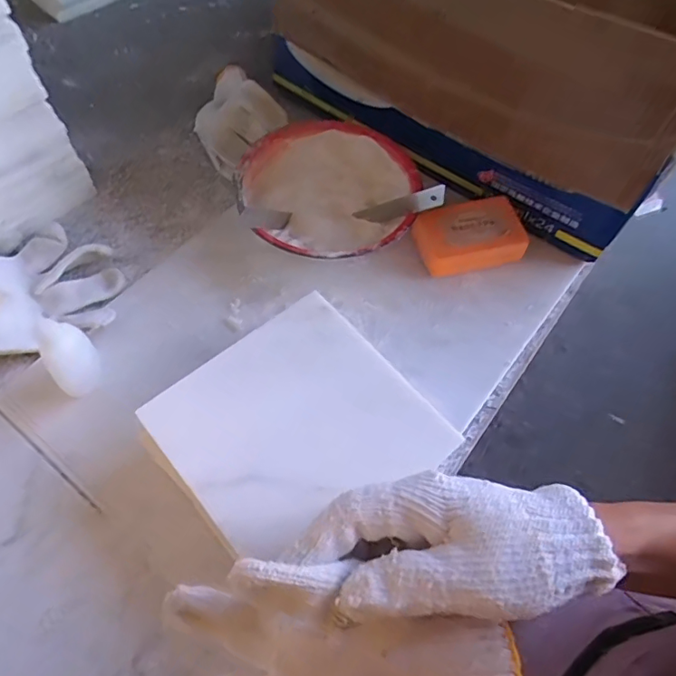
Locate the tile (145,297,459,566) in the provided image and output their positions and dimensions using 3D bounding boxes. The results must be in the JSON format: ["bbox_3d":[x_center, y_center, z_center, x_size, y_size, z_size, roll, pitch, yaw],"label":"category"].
[{"bbox_3d":[-0.025,0.057,0.346,0.152,0.012,0.145,-37,70,-19],"label":"tile"}]

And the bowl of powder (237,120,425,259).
[{"bbox_3d":[-0.007,-0.133,0.487,0.154,0.044,0.163,1,63,-2],"label":"bowl of powder"}]

